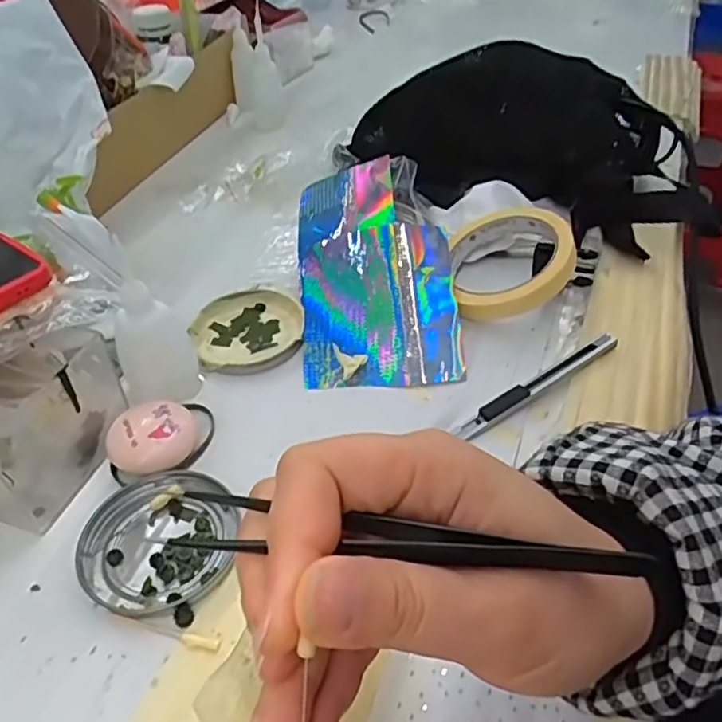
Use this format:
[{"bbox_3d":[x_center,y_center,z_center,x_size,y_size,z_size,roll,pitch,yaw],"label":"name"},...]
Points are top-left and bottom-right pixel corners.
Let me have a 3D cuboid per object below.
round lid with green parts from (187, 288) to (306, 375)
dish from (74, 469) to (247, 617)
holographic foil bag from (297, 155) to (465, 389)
[{"bbox_3d":[-0.078,-0.022,0.445,0.077,0.008,0.079,-2,43,2],"label":"round lid with green parts"},{"bbox_3d":[-0.103,0.091,0.326,0.075,0.010,0.075,-1,43,2],"label":"dish"},{"bbox_3d":[0.008,-0.069,0.449,0.105,0.028,0.189,-8,59,3],"label":"holographic foil bag"}]

